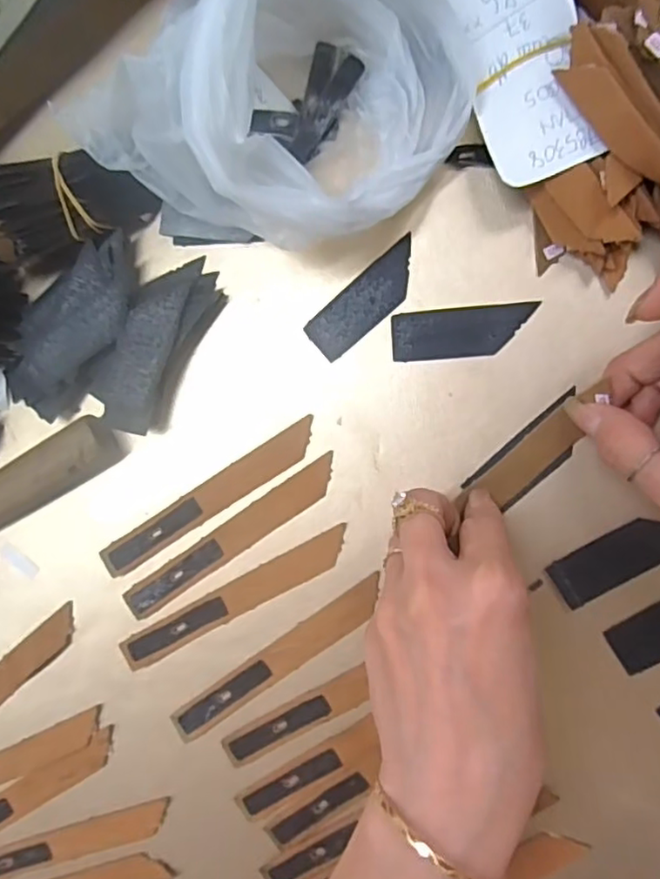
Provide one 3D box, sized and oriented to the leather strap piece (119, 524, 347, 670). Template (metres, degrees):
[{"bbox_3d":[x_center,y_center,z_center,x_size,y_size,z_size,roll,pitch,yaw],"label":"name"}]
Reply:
[{"bbox_3d":[-0.046,0.079,0.308,0.125,0.004,0.016,-29,91,6],"label":"leather strap piece"}]

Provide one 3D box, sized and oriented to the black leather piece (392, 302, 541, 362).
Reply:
[{"bbox_3d":[0.061,-0.049,0.287,0.063,0.004,0.022,-3,91,9],"label":"black leather piece"}]

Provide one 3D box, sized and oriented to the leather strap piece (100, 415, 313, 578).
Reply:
[{"bbox_3d":[-0.060,0.030,0.309,0.124,0.004,0.017,-33,86,8],"label":"leather strap piece"}]

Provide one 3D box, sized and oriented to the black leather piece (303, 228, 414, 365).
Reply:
[{"bbox_3d":[0.018,-0.066,0.294,0.063,0.004,0.023,-41,85,7],"label":"black leather piece"}]

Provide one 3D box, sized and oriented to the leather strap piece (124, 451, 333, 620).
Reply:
[{"bbox_3d":[-0.049,0.049,0.307,0.124,0.004,0.016,-35,86,8],"label":"leather strap piece"}]

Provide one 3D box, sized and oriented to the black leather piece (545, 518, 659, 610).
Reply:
[{"bbox_3d":[0.129,0.053,0.278,0.059,0.004,0.022,-31,86,8],"label":"black leather piece"}]

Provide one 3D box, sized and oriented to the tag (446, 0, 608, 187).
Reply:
[{"bbox_3d":[0.081,-0.161,0.260,0.048,0.006,0.102,-18,88,14],"label":"tag"}]

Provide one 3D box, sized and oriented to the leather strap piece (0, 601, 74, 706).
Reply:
[{"bbox_3d":[-0.177,0.132,0.328,0.122,0.005,0.017,-42,85,7],"label":"leather strap piece"}]

